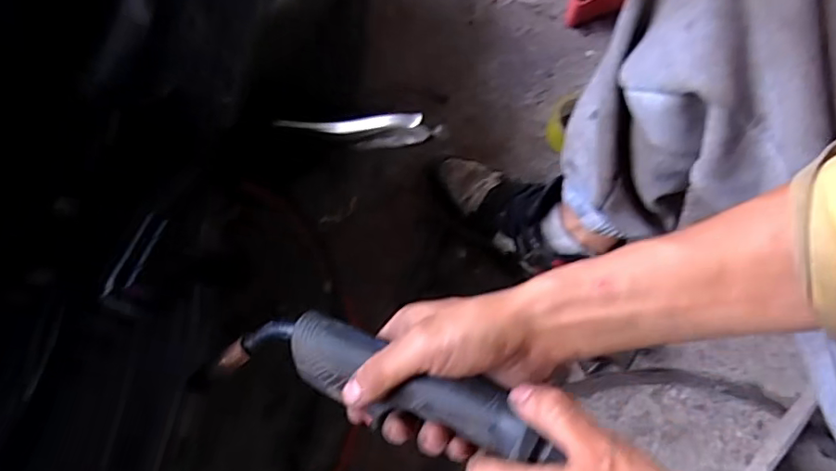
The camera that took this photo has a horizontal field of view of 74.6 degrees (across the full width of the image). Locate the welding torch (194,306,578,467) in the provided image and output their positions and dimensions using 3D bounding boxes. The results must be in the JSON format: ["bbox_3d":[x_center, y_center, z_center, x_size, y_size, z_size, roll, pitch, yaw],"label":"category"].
[{"bbox_3d":[-0.050,0.094,0.365,0.271,0.050,0.061,7,64,27],"label":"welding torch"}]

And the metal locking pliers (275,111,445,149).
[{"bbox_3d":[-0.054,-0.097,0.493,0.144,0.044,0.014,2,66,1],"label":"metal locking pliers"}]

